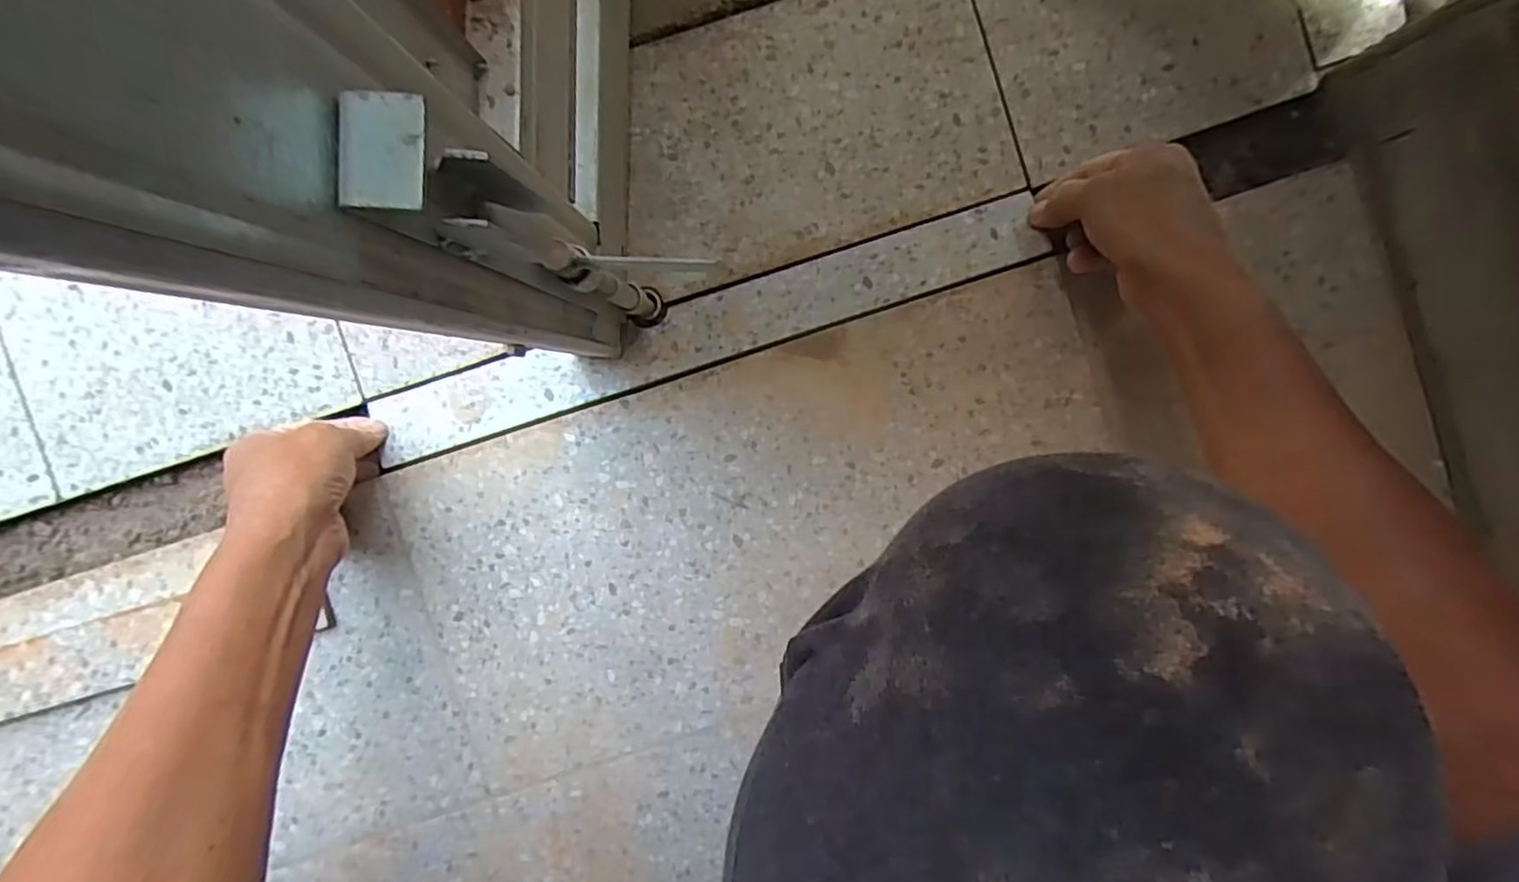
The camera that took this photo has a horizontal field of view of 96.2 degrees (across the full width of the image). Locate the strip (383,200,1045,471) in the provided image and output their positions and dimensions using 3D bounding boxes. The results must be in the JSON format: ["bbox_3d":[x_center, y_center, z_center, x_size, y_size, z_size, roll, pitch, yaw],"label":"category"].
[{"bbox_3d":[-0.035,-0.079,0.485,0.477,0.010,0.048,-18,90,1],"label":"strip"}]

